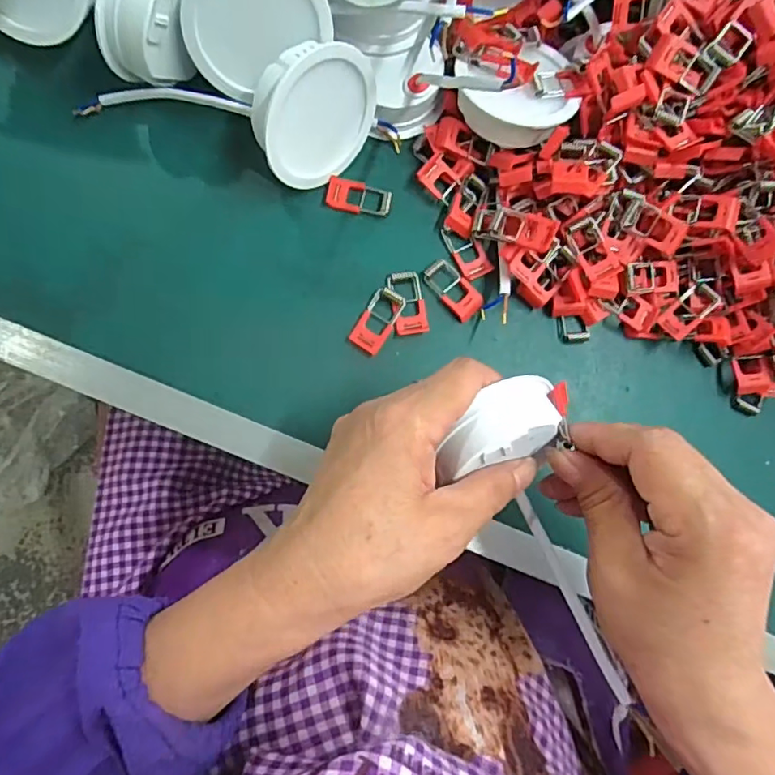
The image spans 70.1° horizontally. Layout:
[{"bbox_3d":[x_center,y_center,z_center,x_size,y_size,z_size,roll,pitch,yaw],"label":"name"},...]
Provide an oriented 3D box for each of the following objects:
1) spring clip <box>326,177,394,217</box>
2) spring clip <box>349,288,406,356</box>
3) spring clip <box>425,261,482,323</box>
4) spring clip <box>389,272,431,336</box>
[{"bbox_3d":[-0.016,-0.110,0.319,0.037,0.005,0.018,7,83,-6],"label":"spring clip"},{"bbox_3d":[-0.006,-0.038,0.308,0.018,0.006,0.037,30,81,-3],"label":"spring clip"},{"bbox_3d":[0.037,-0.056,0.317,0.019,0.004,0.037,-43,90,-10],"label":"spring clip"},{"bbox_3d":[0.012,-0.048,0.312,0.018,0.004,0.036,-9,85,-8],"label":"spring clip"}]

